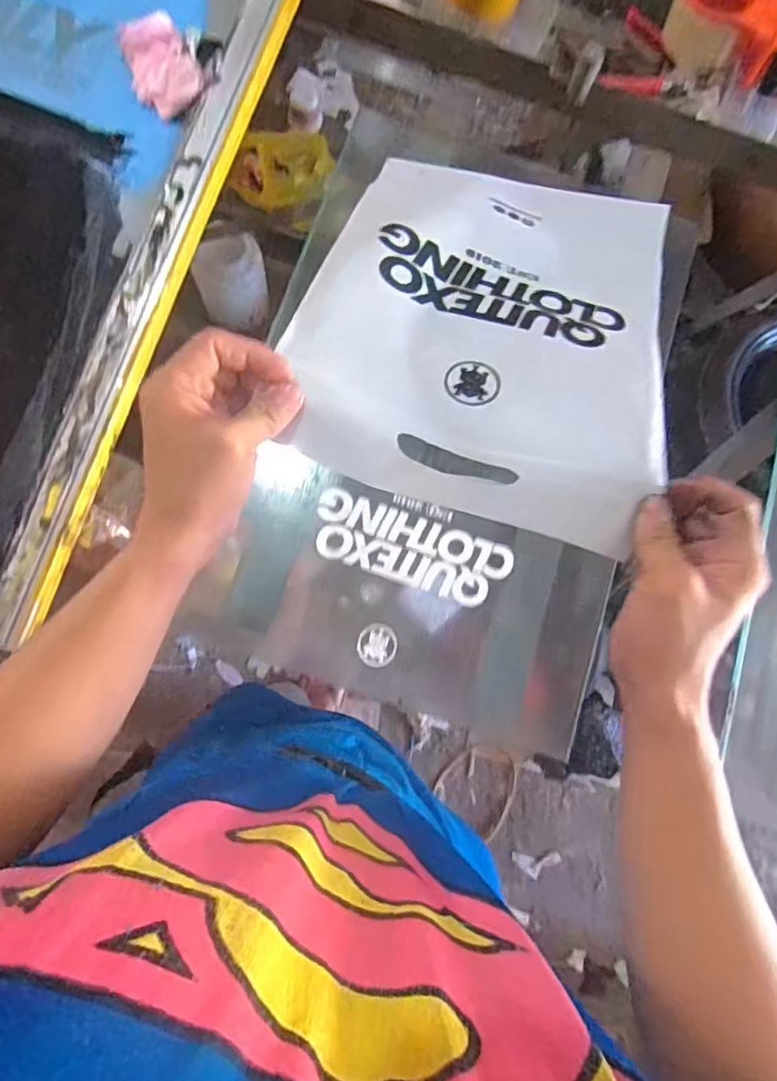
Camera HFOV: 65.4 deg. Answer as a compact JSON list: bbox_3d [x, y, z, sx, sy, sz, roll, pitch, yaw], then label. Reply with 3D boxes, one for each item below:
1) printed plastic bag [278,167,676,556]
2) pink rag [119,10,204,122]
[{"bbox_3d":[0.079,-0.168,0.438,0.239,0.022,0.356,19,58,-1],"label":"printed plastic bag"},{"bbox_3d":[-0.224,-0.465,0.588,0.061,0.042,0.094,-26,75,-5],"label":"pink rag"}]

